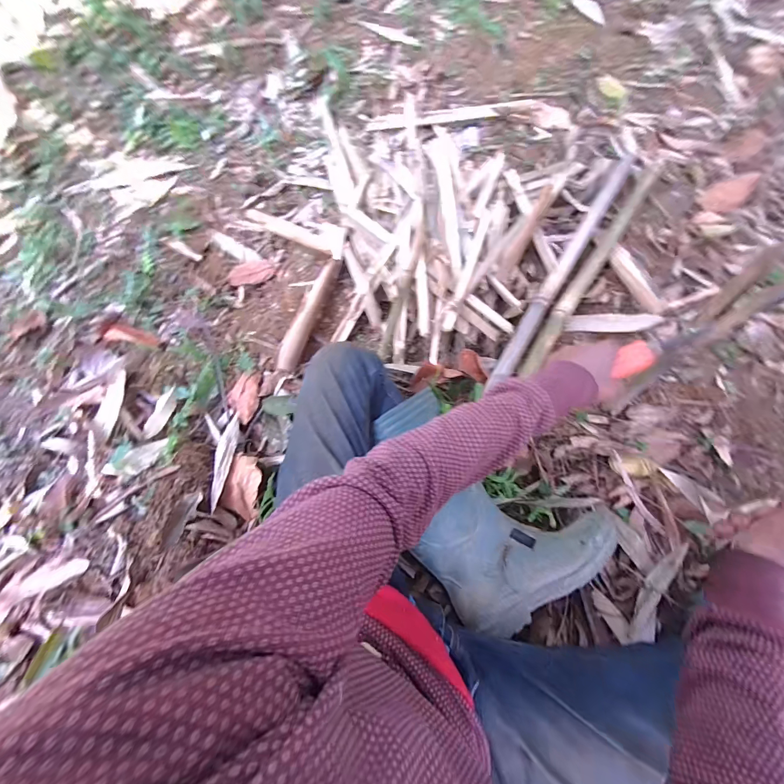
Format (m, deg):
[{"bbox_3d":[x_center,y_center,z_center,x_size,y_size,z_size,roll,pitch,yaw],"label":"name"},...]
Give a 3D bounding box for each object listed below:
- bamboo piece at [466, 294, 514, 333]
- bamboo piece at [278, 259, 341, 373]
[{"bbox_3d":[0.173,-0.137,0.607,0.096,0.013,0.017,40,79,14],"label":"bamboo piece"},{"bbox_3d":[-0.163,-0.152,0.676,0.043,0.045,0.256,16,74,6],"label":"bamboo piece"}]

